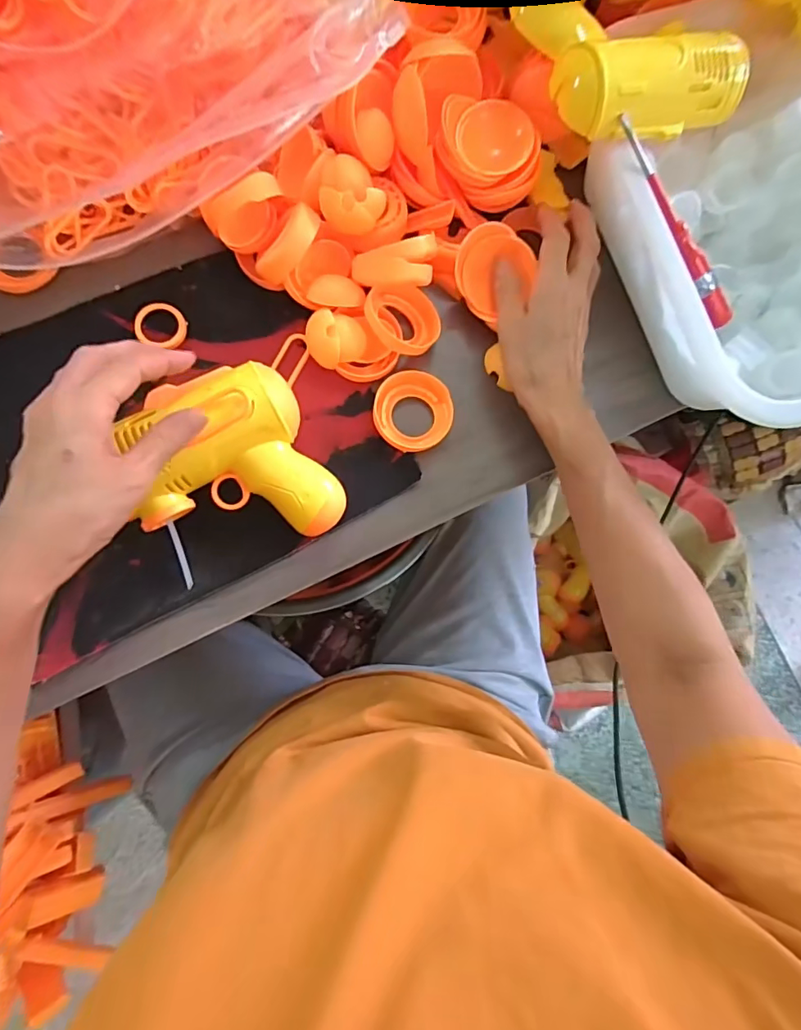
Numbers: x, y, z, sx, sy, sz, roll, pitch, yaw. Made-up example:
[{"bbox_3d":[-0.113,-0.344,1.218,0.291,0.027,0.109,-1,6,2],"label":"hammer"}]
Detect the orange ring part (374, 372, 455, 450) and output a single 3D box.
[{"bbox_3d":[0.010,-0.076,0.369,0.057,0.012,0.056,4,82,-6],"label":"orange ring part"}]

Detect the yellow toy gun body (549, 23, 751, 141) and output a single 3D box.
[{"bbox_3d":[0.162,-0.270,0.319,0.125,0.040,0.051,-10,84,-7],"label":"yellow toy gun body"}]

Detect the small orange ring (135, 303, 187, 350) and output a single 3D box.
[{"bbox_3d":[-0.173,-0.139,0.366,0.034,0.006,0.029,14,81,-4],"label":"small orange ring"}]

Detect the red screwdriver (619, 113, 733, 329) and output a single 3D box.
[{"bbox_3d":[0.185,-0.190,0.336,0.016,0.013,0.153,-46,110,-10],"label":"red screwdriver"}]

